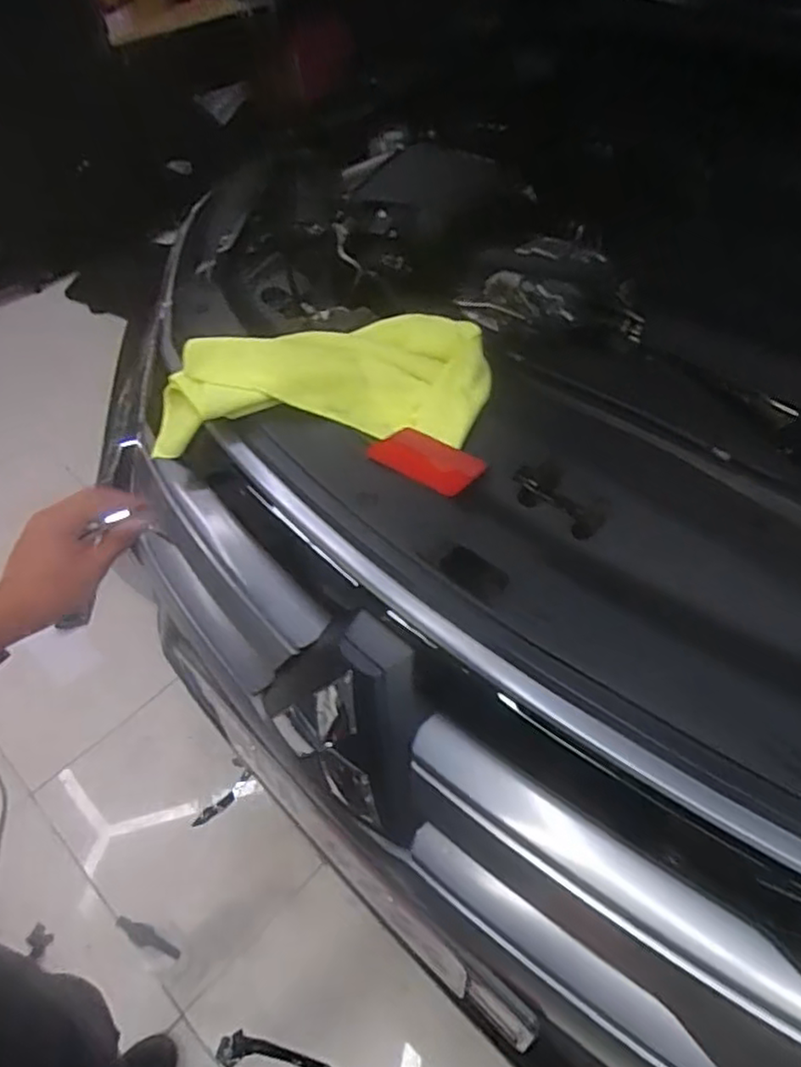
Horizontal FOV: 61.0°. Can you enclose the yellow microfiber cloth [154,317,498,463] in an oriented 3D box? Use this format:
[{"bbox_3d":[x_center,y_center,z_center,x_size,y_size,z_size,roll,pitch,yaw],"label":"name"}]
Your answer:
[{"bbox_3d":[-0.093,-0.159,0.747,0.365,0.077,0.171,-4,49,1],"label":"yellow microfiber cloth"}]

